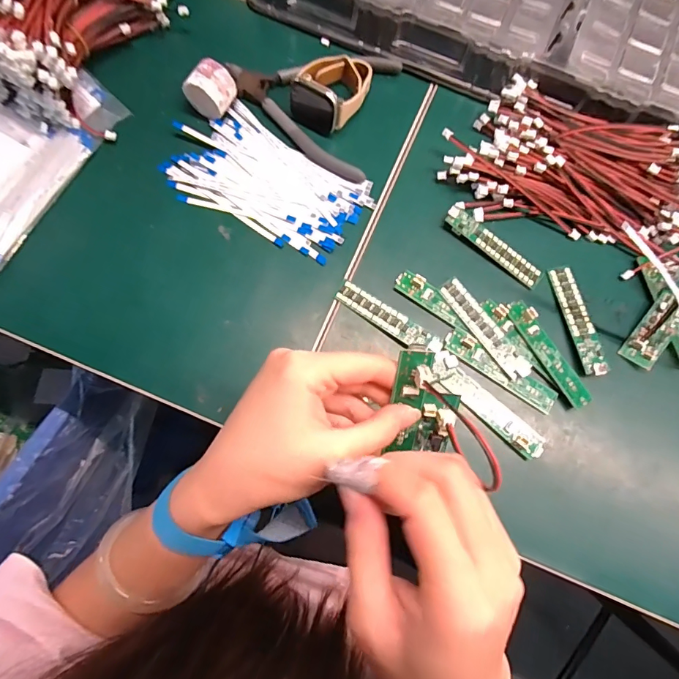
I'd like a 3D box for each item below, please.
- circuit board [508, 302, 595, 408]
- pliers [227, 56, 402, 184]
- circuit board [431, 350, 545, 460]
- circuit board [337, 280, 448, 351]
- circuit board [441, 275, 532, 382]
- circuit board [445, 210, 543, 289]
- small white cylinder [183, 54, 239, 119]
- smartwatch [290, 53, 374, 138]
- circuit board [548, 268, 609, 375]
[{"bbox_3d":[0.147,0.009,0.297,0.019,0.007,0.082,-28,78,-8],"label":"circuit board"},{"bbox_3d":[-0.026,-0.199,0.345,0.129,0.013,0.120,16,76,3],"label":"pliers"},{"bbox_3d":[0.100,0.045,0.286,0.091,0.009,0.019,42,79,9],"label":"circuit board"},{"bbox_3d":[0.034,-0.016,0.301,0.083,0.008,0.016,34,77,7],"label":"circuit board"},{"bbox_3d":[0.104,-0.008,0.301,0.017,0.005,0.083,-34,79,-9],"label":"circuit board"},{"bbox_3d":[0.118,-0.070,0.318,0.080,0.009,0.018,40,78,9],"label":"circuit board"},{"bbox_3d":[-0.100,-0.197,0.330,0.031,0.032,0.031,28,77,6],"label":"small white cylinder"},{"bbox_3d":[-0.005,-0.203,0.335,0.049,0.034,0.069,36,78,8],"label":"smartwatch"},{"bbox_3d":[0.173,-0.015,0.304,0.017,0.005,0.083,-12,71,3],"label":"circuit board"}]

